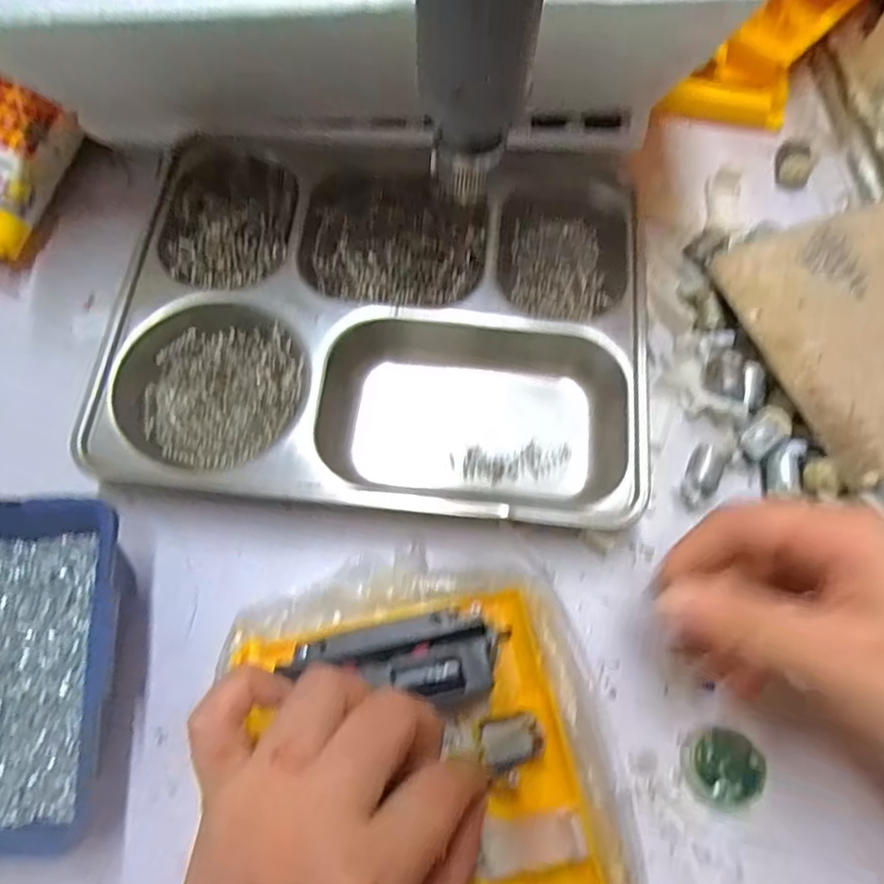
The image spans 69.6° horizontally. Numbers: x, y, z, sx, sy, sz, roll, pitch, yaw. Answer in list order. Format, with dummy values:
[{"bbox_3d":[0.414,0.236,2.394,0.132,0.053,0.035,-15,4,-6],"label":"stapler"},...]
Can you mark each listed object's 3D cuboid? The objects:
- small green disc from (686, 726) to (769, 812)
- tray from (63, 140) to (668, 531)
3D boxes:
[{"bbox_3d":[0.131,0.150,0.295,0.032,0.017,0.033,0,70,0],"label":"small green disc"},{"bbox_3d":[-0.031,-0.070,0.359,0.276,0.042,0.216,5,70,1],"label":"tray"}]

